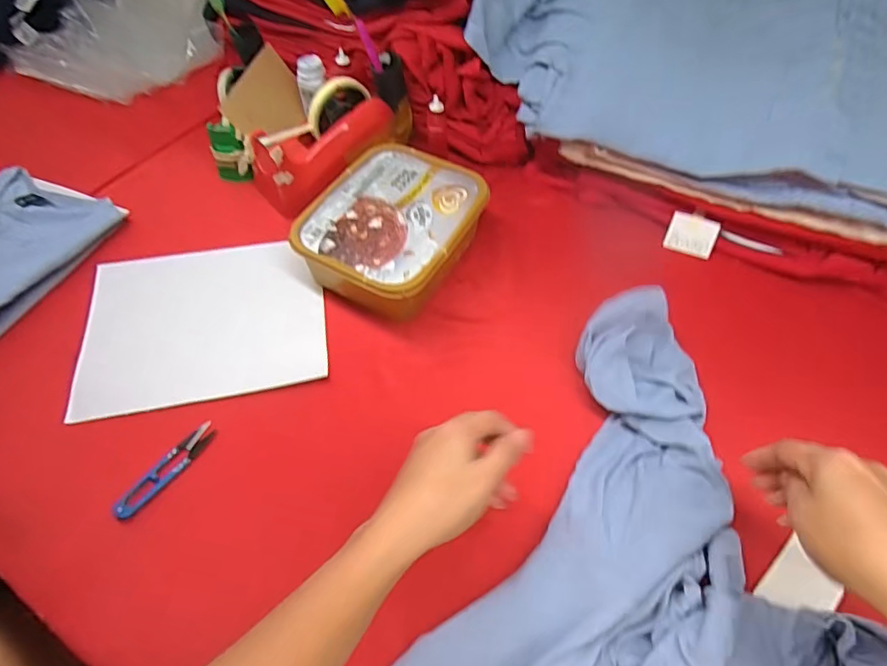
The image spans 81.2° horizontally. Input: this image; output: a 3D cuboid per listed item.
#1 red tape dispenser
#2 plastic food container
[{"bbox_3d":[-0.158,-0.245,0.647,0.191,0.084,0.081,-43,64,-7],"label":"red tape dispenser"},{"bbox_3d":[-0.060,-0.113,0.596,0.171,0.076,0.211,24,57,17],"label":"plastic food container"}]

